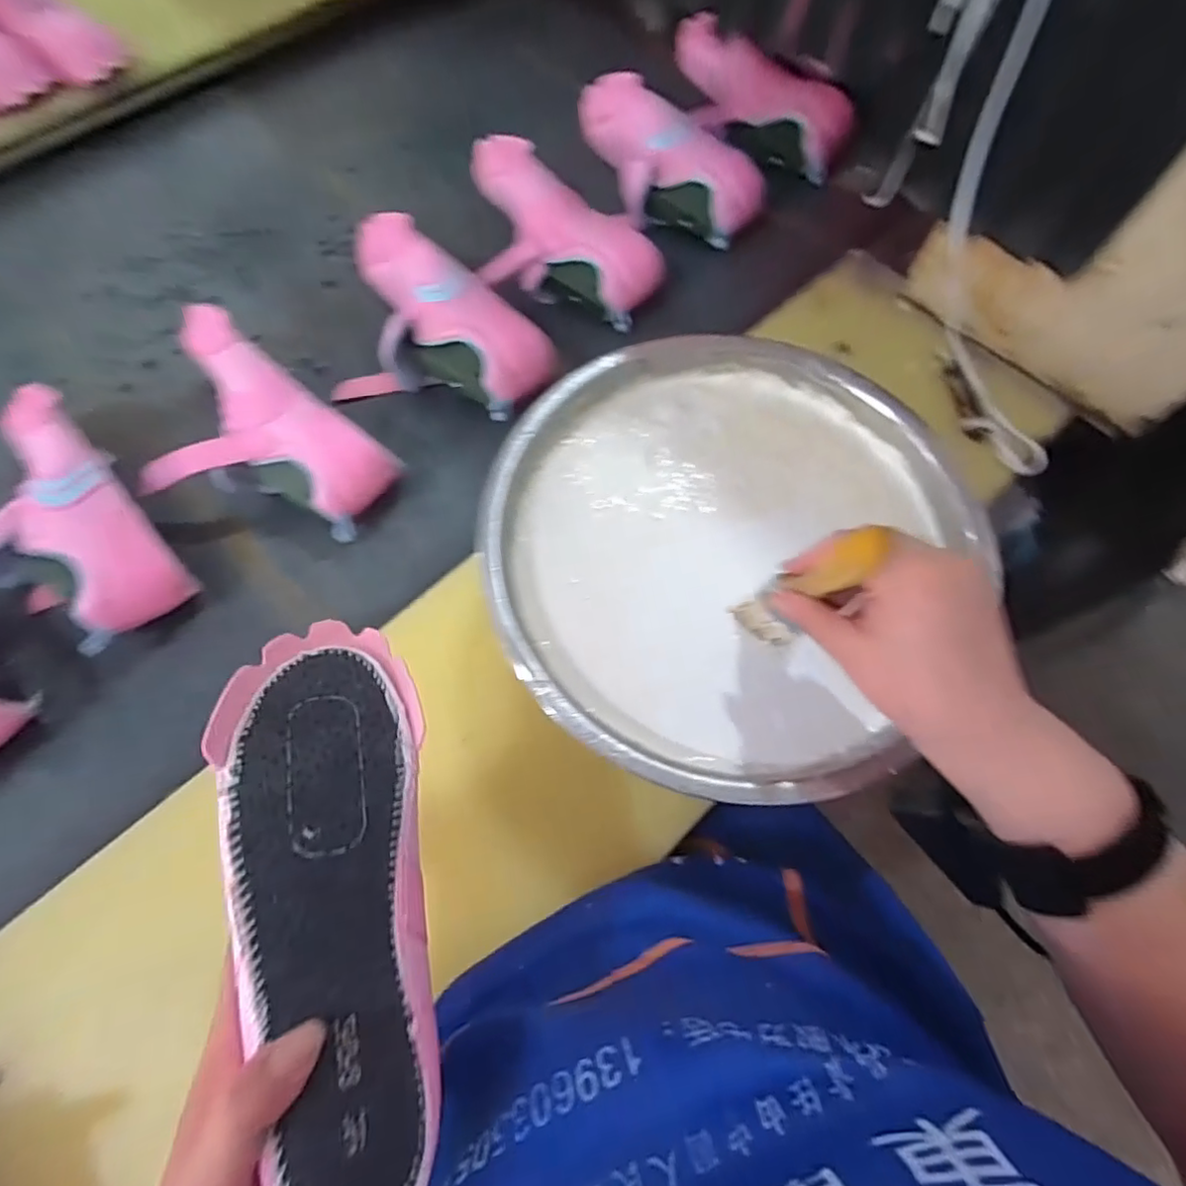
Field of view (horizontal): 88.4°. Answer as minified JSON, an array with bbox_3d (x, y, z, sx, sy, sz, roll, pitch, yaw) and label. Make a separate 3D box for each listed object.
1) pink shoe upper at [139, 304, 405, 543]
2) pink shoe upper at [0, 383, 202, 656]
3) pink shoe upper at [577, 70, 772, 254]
[{"bbox_3d":[-0.283,-0.147,0.543,0.227,0.080,0.157,15,68,3],"label":"pink shoe upper"},{"bbox_3d":[-0.444,-0.052,0.510,0.222,0.076,0.130,42,72,13],"label":"pink shoe upper"},{"bbox_3d":[0.070,-0.495,0.704,0.253,0.072,0.105,37,71,11],"label":"pink shoe upper"}]

